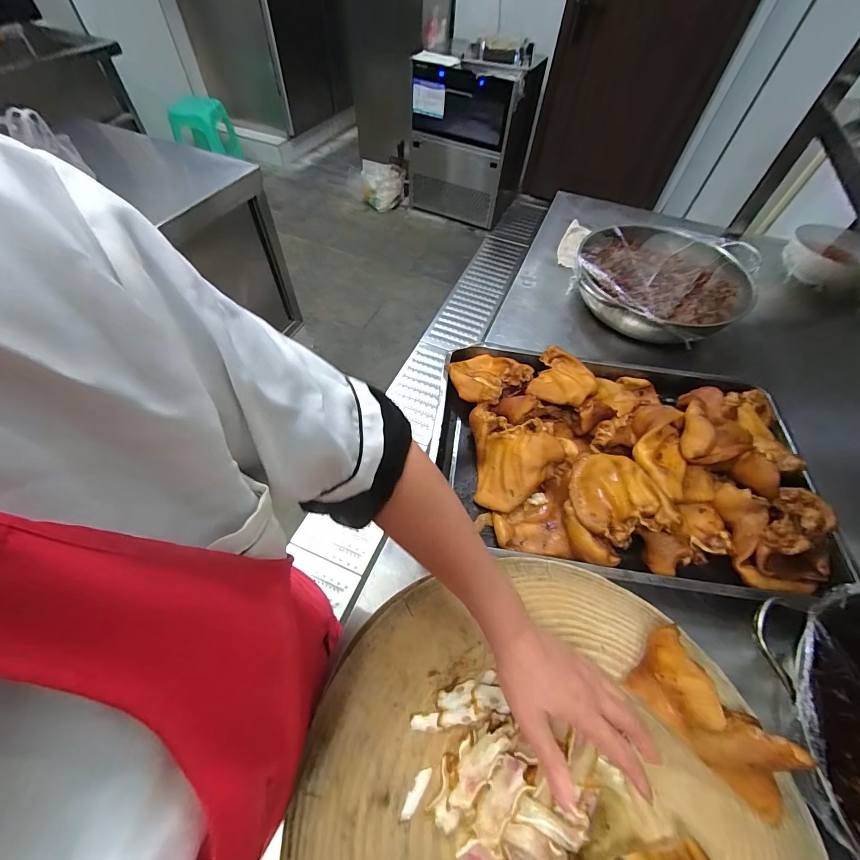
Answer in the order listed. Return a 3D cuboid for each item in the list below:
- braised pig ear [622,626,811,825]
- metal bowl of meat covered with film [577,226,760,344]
[{"bbox_3d":[0.264,0.270,0.339,0.063,0.054,0.155,-37,76,-24],"label":"braised pig ear"},{"bbox_3d":[0.497,-0.307,0.803,0.334,0.111,0.318,2,56,-2],"label":"metal bowl of meat covered with film"}]

